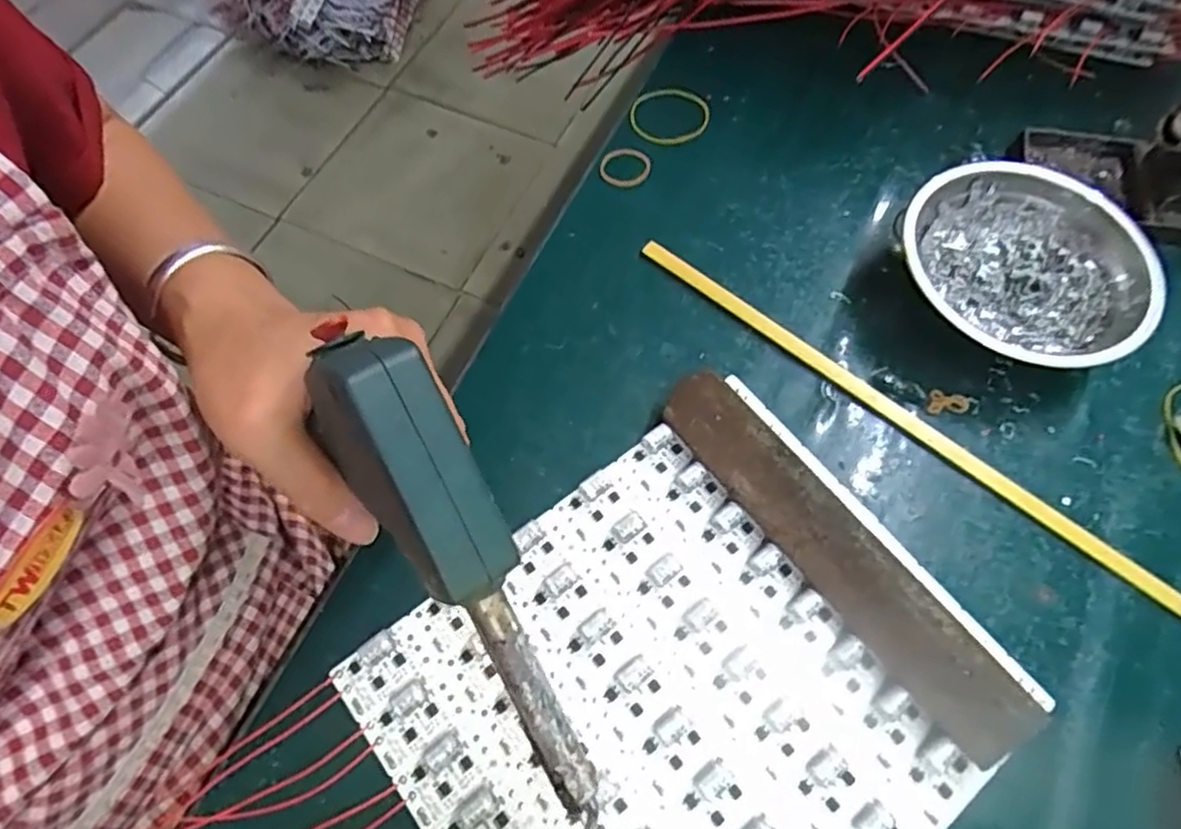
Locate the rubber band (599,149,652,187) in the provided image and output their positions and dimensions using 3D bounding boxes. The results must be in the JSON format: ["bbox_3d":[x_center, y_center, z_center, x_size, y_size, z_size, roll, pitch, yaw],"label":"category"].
[{"bbox_3d":[0.023,-0.152,0.413,0.031,0.005,0.026,-33,70,-15],"label":"rubber band"}]

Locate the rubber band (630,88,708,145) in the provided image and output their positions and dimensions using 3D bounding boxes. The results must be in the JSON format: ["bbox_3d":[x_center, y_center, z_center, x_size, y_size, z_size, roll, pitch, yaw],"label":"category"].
[{"bbox_3d":[0.053,-0.191,0.433,0.054,0.006,0.041,-19,76,-12],"label":"rubber band"}]

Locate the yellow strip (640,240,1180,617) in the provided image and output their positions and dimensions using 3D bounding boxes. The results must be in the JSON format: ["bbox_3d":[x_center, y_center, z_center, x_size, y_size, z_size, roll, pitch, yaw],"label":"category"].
[{"bbox_3d":[0.154,-0.004,0.349,0.311,0.005,0.011,38,70,15],"label":"yellow strip"}]

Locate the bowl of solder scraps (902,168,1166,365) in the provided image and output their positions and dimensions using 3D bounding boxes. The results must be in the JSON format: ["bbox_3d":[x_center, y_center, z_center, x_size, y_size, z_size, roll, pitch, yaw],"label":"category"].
[{"bbox_3d":[0.231,-0.076,0.365,0.129,0.039,0.124,1,65,-1],"label":"bowl of solder scraps"}]

